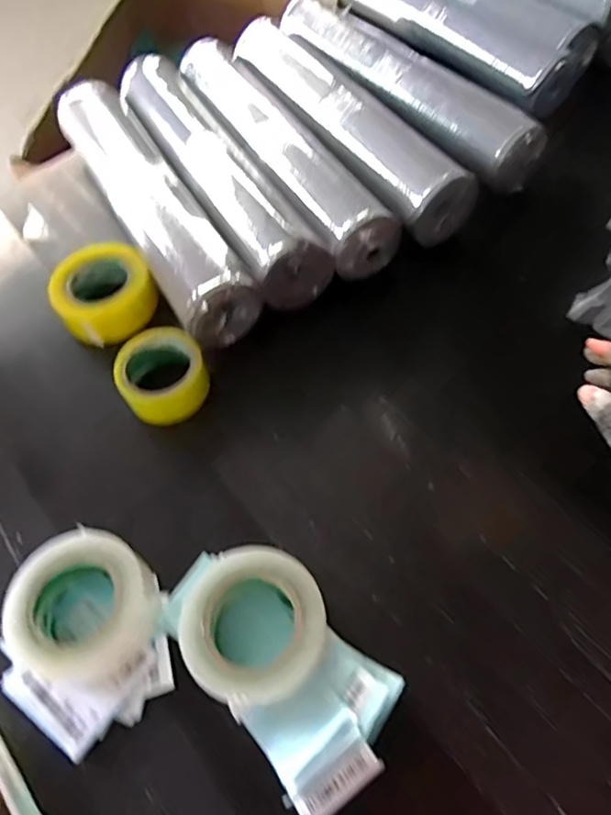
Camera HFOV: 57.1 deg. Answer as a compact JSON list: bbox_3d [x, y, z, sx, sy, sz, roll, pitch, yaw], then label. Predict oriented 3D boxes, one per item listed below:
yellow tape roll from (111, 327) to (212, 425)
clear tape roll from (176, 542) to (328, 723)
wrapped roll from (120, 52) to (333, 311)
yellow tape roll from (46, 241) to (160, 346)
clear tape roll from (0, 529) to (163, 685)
[{"bbox_3d":[-0.161,-0.035,0.640,0.098,0.048,0.098,-2,59,3],"label":"yellow tape roll"},{"bbox_3d":[-0.043,0.192,0.494,0.119,0.049,0.123,-2,59,3],"label":"clear tape roll"},{"bbox_3d":[-0.132,-0.338,0.796,0.105,0.079,0.506,-27,61,-11],"label":"wrapped roll"},{"bbox_3d":[-0.253,-0.141,0.714,0.122,0.055,0.129,-2,59,3],"label":"yellow tape roll"},{"bbox_3d":[-0.201,0.176,0.504,0.119,0.069,0.117,-2,59,3],"label":"clear tape roll"}]

